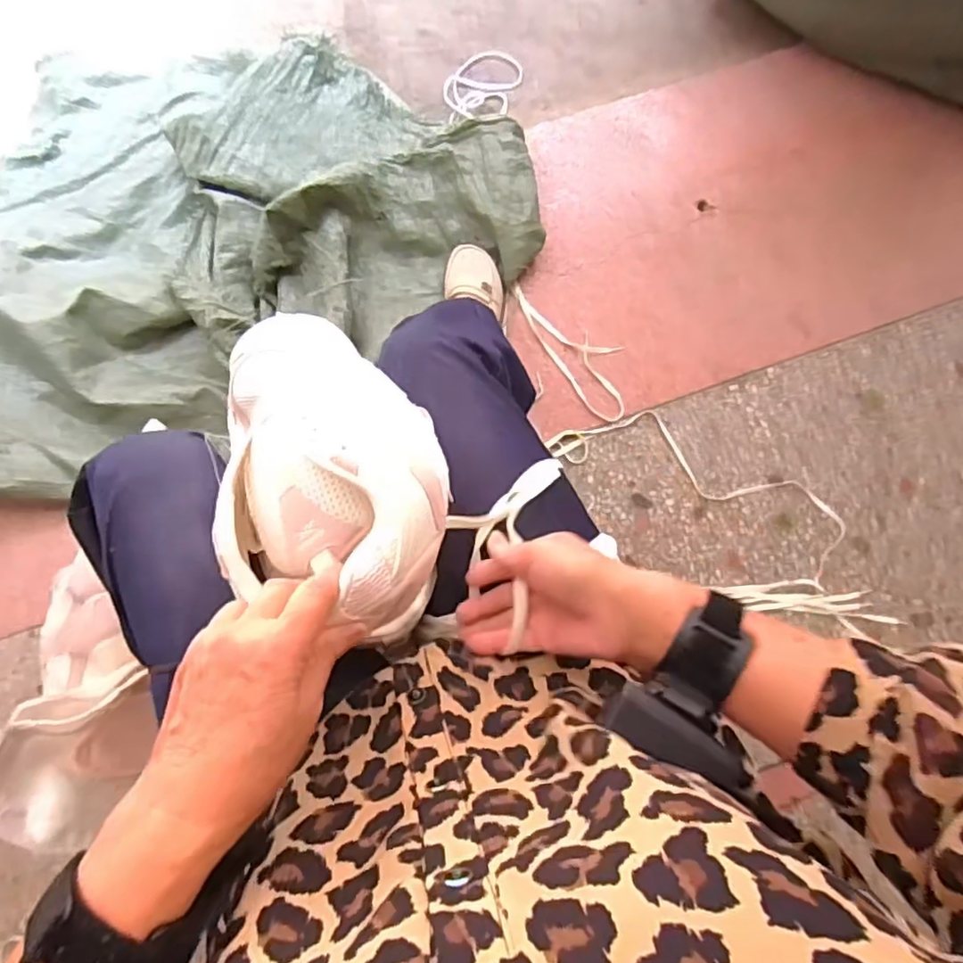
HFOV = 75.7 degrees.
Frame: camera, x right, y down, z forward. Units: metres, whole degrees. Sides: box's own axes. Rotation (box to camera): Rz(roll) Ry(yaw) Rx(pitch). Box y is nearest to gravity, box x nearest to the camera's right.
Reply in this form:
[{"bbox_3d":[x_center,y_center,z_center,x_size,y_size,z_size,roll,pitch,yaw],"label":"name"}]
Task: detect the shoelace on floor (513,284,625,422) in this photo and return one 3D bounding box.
[{"bbox_3d":[0.150,-0.211,0.950,0.096,0.011,0.252,-35,85,-8],"label":"shoelace on floor"}]

